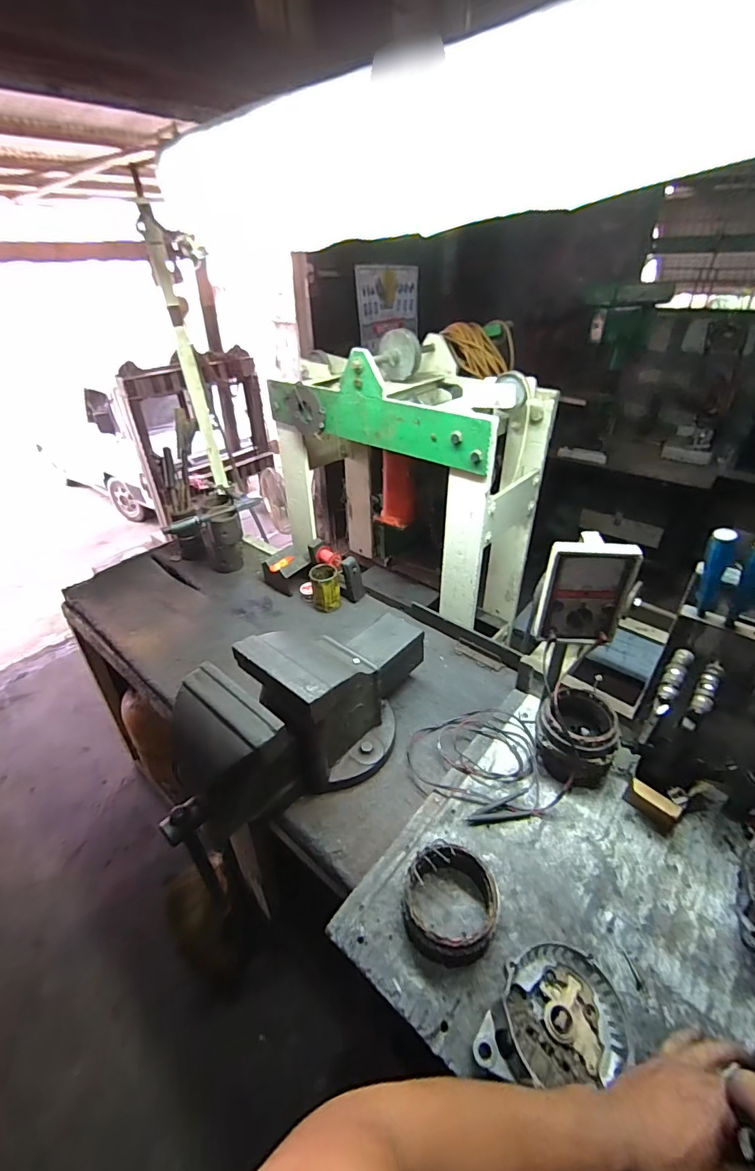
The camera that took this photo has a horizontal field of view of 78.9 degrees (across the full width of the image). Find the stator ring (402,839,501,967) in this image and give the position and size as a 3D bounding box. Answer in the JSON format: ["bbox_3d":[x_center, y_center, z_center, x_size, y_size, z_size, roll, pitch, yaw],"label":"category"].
[{"bbox_3d":[0.102,0.439,0.638,0.126,0.060,0.127,-1,36,1],"label":"stator ring"}]

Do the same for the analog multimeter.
[{"bbox_3d":[0.329,0.009,0.734,0.136,0.176,0.057,4,36,8],"label":"analog multimeter"}]

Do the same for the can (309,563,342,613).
[{"bbox_3d":[-0.144,0.009,1.284,0.079,0.107,0.089,-9,36,-11],"label":"can"}]

